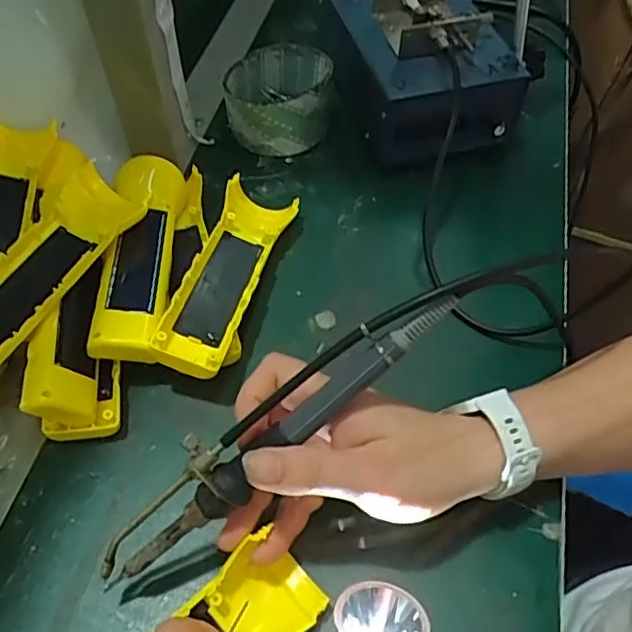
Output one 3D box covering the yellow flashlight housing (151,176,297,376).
[{"bbox_3d":[-0.059,-0.029,0.410,0.048,0.047,0.160,14,57,8],"label":"yellow flashlight housing"}]

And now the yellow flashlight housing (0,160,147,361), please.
[{"bbox_3d":[-0.163,-0.027,0.367,0.049,0.025,0.163,21,56,9],"label":"yellow flashlight housing"}]

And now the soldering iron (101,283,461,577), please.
[{"bbox_3d":[-0.022,0.054,0.280,0.206,0.025,0.028,-41,61,9],"label":"soldering iron"}]

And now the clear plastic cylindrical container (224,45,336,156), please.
[{"bbox_3d":[-0.029,-0.177,0.508,0.080,0.047,0.079,0,56,-1],"label":"clear plastic cylindrical container"}]

